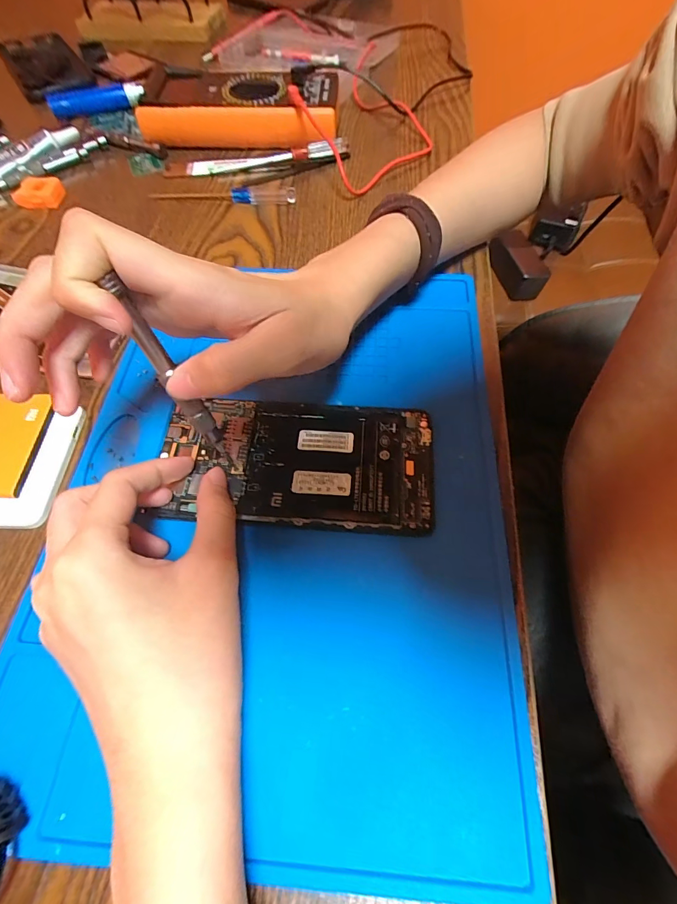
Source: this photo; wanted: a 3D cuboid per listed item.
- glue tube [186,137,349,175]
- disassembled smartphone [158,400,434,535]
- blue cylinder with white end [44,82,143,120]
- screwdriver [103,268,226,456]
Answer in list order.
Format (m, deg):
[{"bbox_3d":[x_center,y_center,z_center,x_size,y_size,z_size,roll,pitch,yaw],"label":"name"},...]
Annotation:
[{"bbox_3d":[-0.064,-0.268,0.359,0.145,0.014,0.020,-7,62,-2],"label":"glue tube"},{"bbox_3d":[-0.023,0.003,0.214,0.144,0.008,0.071,4,62,4],"label":"disassembled smartphone"},{"bbox_3d":[-0.245,-0.357,0.404,0.092,0.019,0.013,-14,63,-6],"label":"blue cylinder with white end"},{"bbox_3d":[-0.069,-0.030,0.170,0.010,0.087,0.005,-38,46,-17],"label":"screwdriver"}]

